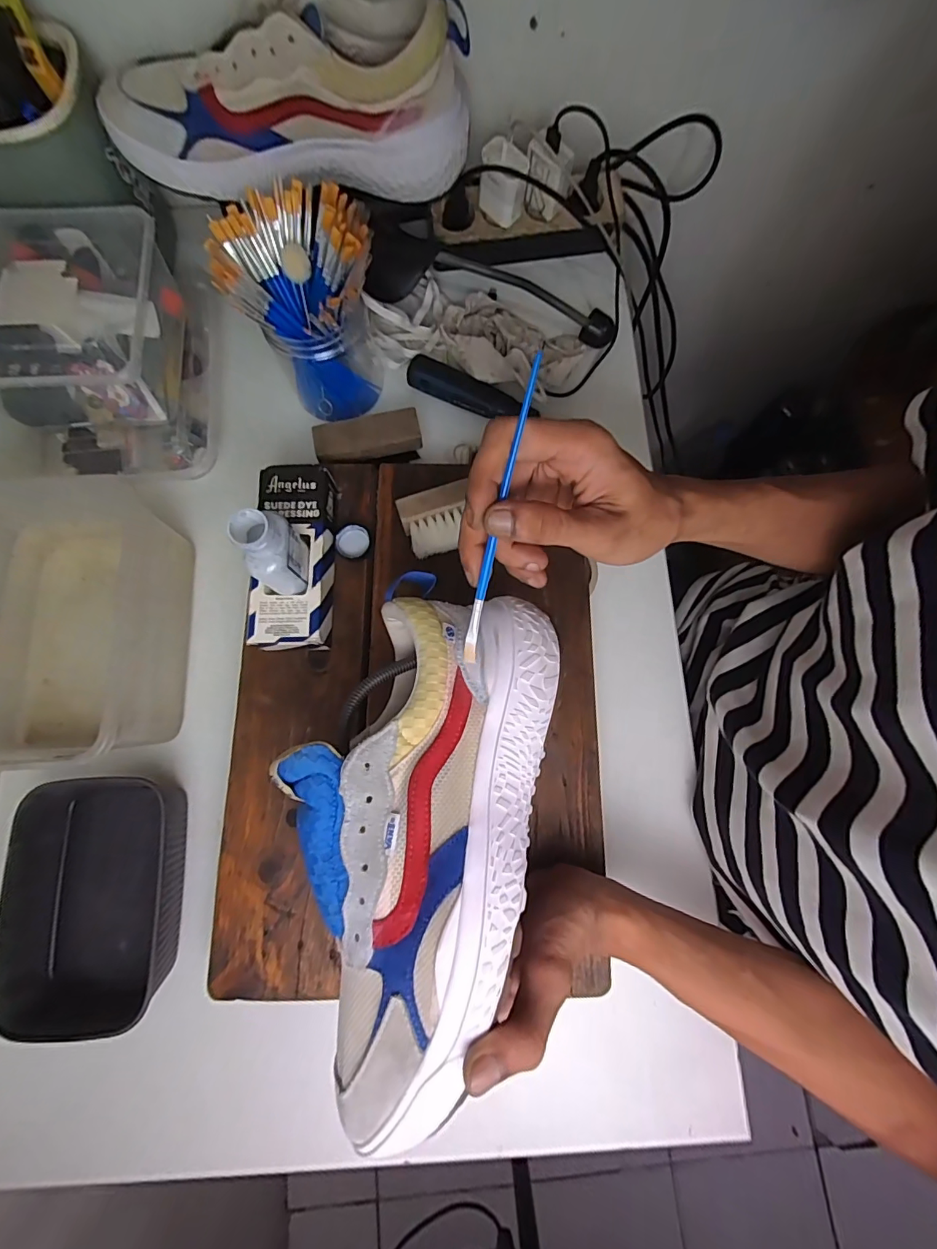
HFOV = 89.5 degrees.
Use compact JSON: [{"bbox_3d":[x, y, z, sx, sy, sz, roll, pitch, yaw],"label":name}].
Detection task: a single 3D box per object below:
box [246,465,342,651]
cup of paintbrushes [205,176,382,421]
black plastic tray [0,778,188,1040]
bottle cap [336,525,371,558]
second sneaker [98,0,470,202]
[{"bbox_3d":[-0.136,-0.050,0.376,0.058,0.038,0.146,-2,78,-1],"label":"box"},{"bbox_3d":[-0.132,-0.268,0.406,0.109,0.142,0.099,-5,78,-2],"label":"cup of paintbrushes"},{"bbox_3d":[-0.278,0.208,0.366,0.120,0.058,0.168,1,78,-1],"label":"black plastic tray"},{"bbox_3d":[-0.096,-0.069,0.396,0.028,0.014,0.024,-35,81,-8],"label":"bottle cap"},{"bbox_3d":[-0.147,-0.431,0.383,0.293,0.094,0.086,-4,78,-2],"label":"second sneaker"}]

